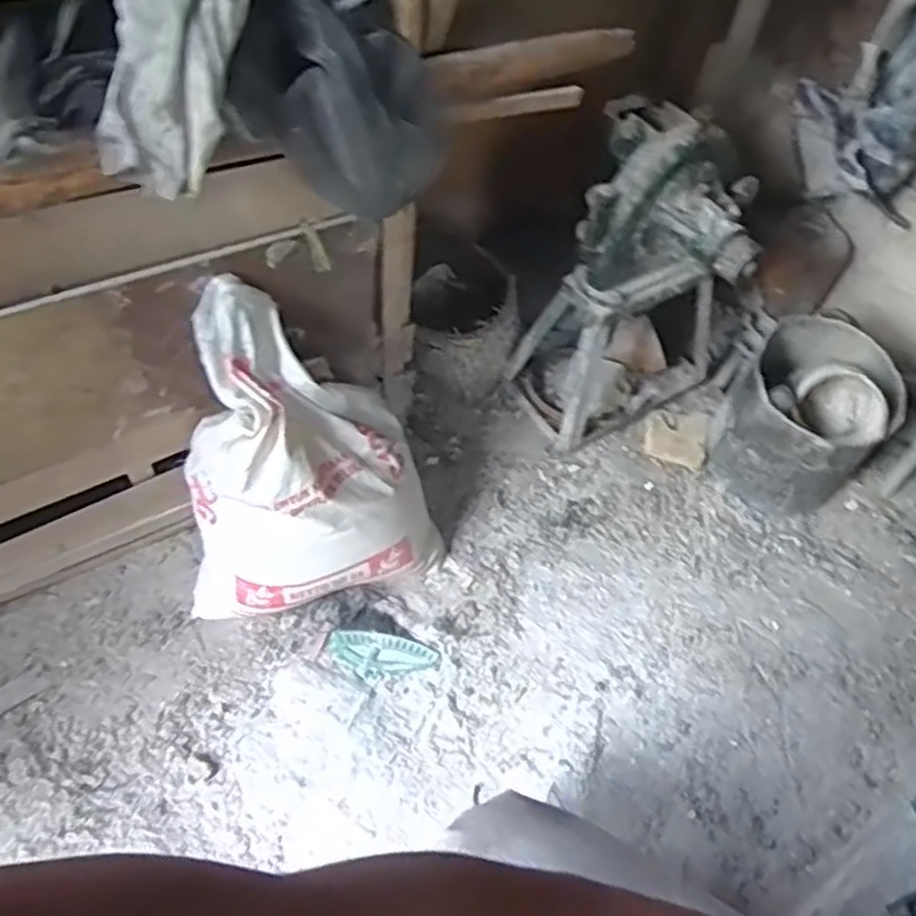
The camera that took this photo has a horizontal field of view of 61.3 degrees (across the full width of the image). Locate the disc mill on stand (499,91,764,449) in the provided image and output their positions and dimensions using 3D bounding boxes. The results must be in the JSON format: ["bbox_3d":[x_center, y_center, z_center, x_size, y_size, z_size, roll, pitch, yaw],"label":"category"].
[{"bbox_3d":[0.405,-0.383,1.800,0.430,0.764,0.410,22,54,11],"label":"disc mill on stand"}]

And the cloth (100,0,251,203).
[{"bbox_3d":[-0.375,-0.605,1.001,0.194,0.126,0.486,4,93,-3],"label":"cloth"}]

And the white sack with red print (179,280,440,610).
[{"bbox_3d":[-0.268,0.039,1.460,0.478,0.578,0.335,4,52,-3],"label":"white sack with red print"}]

